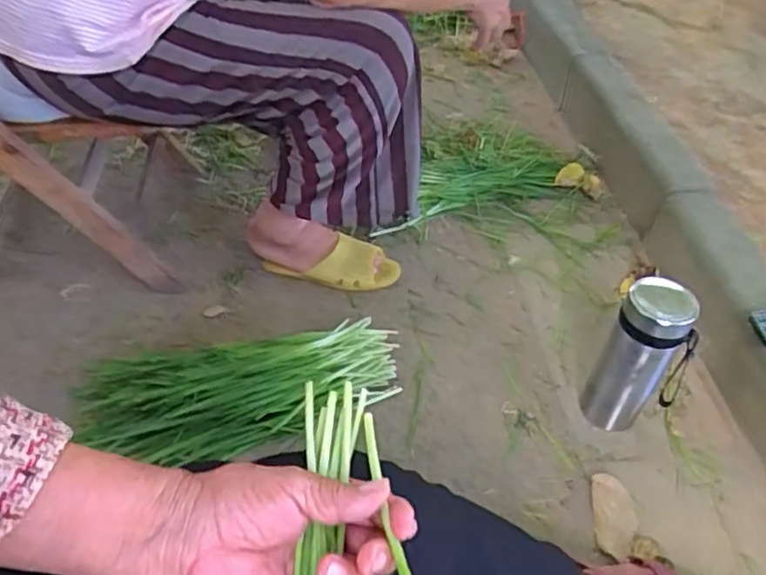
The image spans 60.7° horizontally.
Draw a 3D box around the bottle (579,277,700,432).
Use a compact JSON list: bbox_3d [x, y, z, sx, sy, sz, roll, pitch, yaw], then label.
[{"bbox_3d":[0.351,0.099,0.885,0.103,0.220,0.095,31,51,24],"label":"bottle"}]

